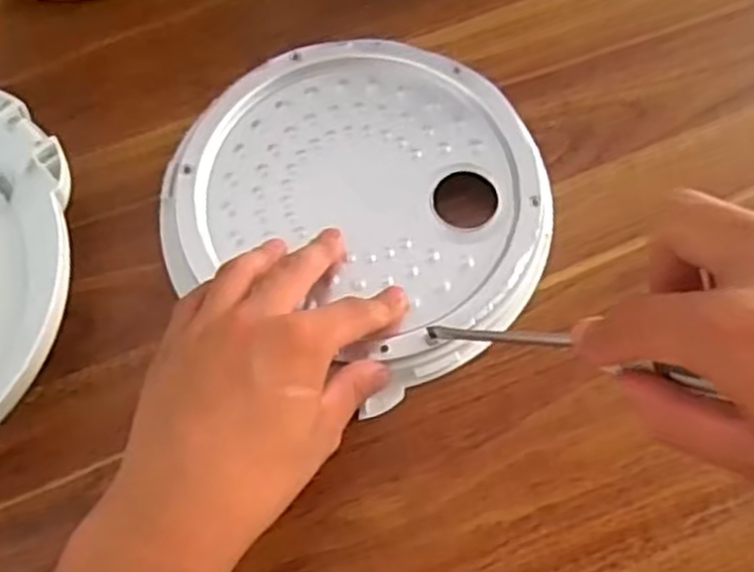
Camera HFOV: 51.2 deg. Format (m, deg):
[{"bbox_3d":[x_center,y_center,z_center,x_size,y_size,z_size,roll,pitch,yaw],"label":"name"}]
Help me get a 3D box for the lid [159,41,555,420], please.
[{"bbox_3d":[-0.005,-0.048,0.407,0.192,0.017,0.167,27,69,12],"label":"lid"}]

